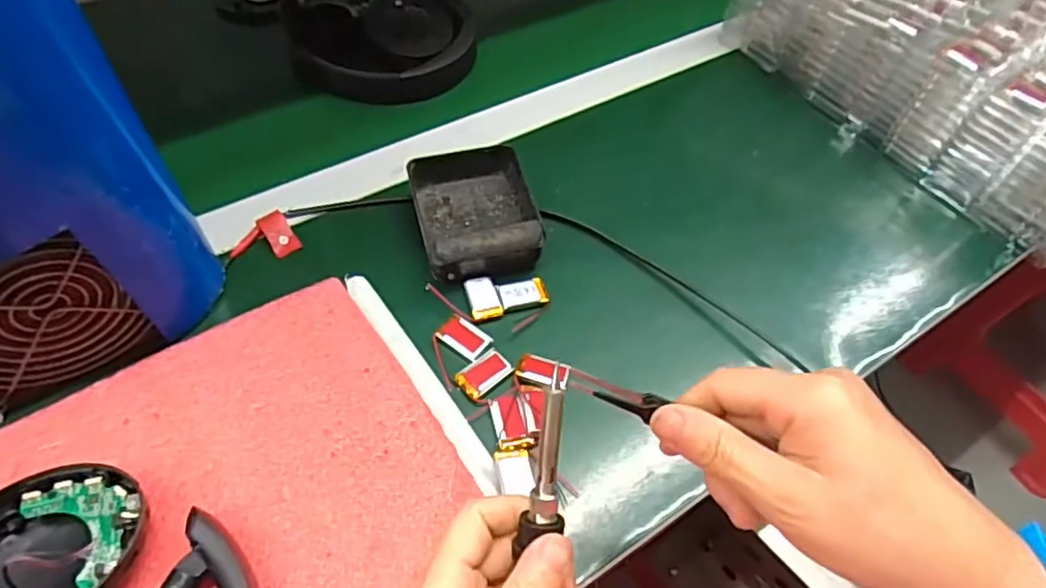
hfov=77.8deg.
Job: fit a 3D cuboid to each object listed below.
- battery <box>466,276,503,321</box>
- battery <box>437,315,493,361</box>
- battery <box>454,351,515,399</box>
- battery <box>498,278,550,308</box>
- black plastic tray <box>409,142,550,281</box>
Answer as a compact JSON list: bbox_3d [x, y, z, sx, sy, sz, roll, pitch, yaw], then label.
[{"bbox_3d":[-0.025,0.003,0.420,0.020,0.006,0.030,-11,56,-11],"label":"battery"},{"bbox_3d":[-0.036,0.026,0.401,0.030,0.004,0.020,33,59,19],"label":"battery"},{"bbox_3d":[-0.023,0.047,0.387,0.032,0.004,0.019,-33,63,-25],"label":"battery"},{"bbox_3d":[0.001,-0.001,0.422,0.032,0.006,0.018,-12,56,-12],"label":"battery"},{"bbox_3d":[-0.034,-0.059,0.447,0.084,0.032,0.114,-11,55,-11],"label":"black plastic tray"}]

